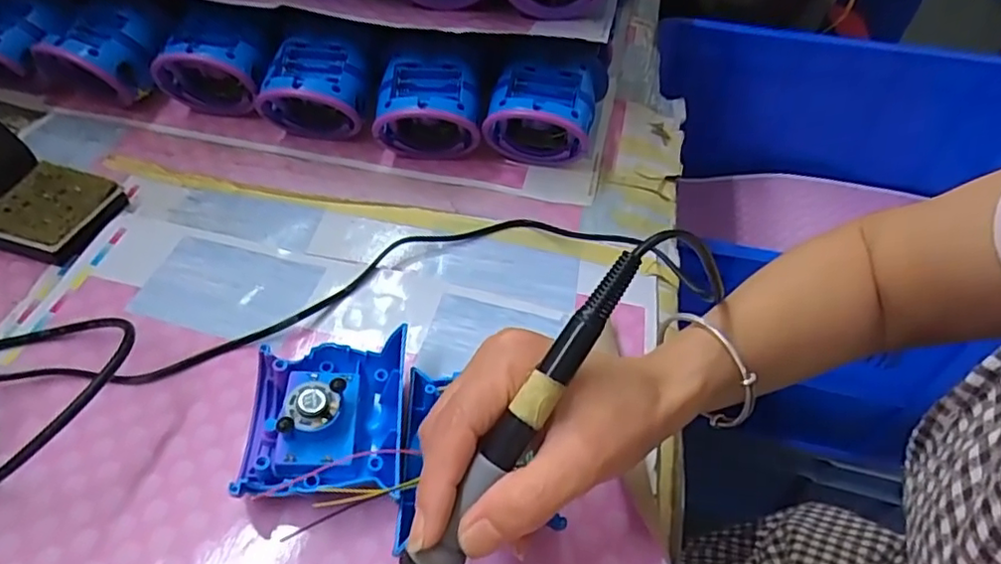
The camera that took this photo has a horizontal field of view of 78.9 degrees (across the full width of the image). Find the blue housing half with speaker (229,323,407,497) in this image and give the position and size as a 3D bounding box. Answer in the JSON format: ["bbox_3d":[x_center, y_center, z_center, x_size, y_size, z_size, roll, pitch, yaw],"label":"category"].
[{"bbox_3d":[-0.094,0.071,0.324,0.083,0.040,0.083,-3,49,-4],"label":"blue housing half with speaker"}]

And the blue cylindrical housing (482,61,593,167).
[{"bbox_3d":[0.032,-0.127,0.484,0.081,0.070,0.072,9,49,5],"label":"blue cylindrical housing"}]

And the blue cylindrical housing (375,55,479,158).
[{"bbox_3d":[-0.056,-0.130,0.481,0.080,0.069,0.065,2,49,-1],"label":"blue cylindrical housing"}]

